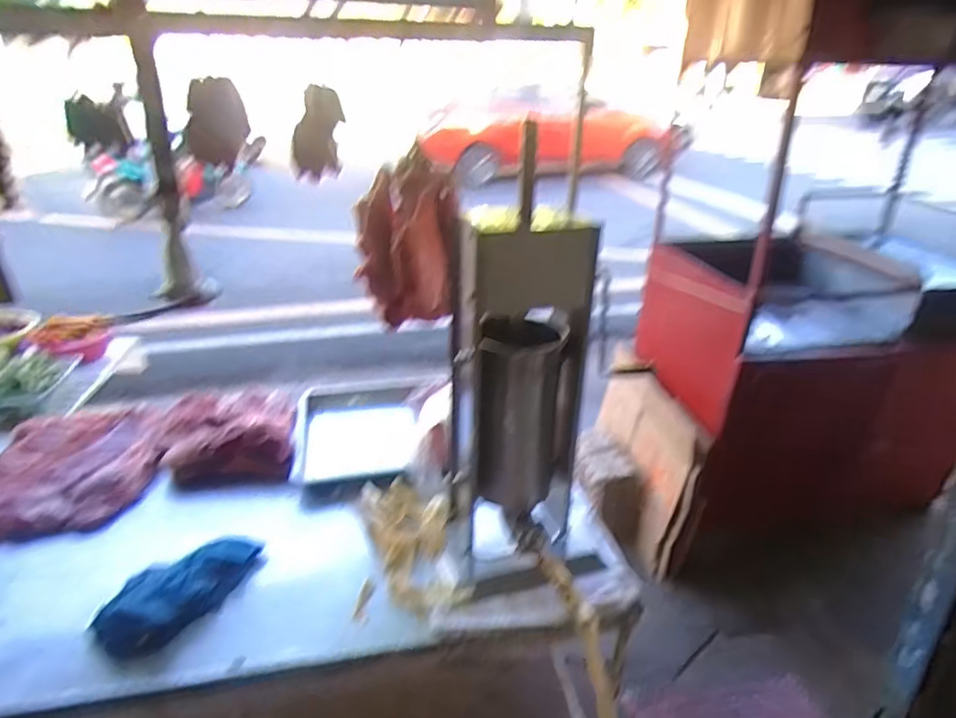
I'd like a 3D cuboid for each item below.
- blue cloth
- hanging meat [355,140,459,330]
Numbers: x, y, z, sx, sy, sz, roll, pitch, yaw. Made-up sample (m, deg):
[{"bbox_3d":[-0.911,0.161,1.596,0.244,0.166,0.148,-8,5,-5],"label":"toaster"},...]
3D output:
[{"bbox_3d":[-0.503,0.374,0.986,0.148,0.055,0.274,19,31,30],"label":"blue cloth"},{"bbox_3d":[-0.134,-0.211,1.143,0.203,0.306,0.184,-3,27,-9],"label":"hanging meat"}]

